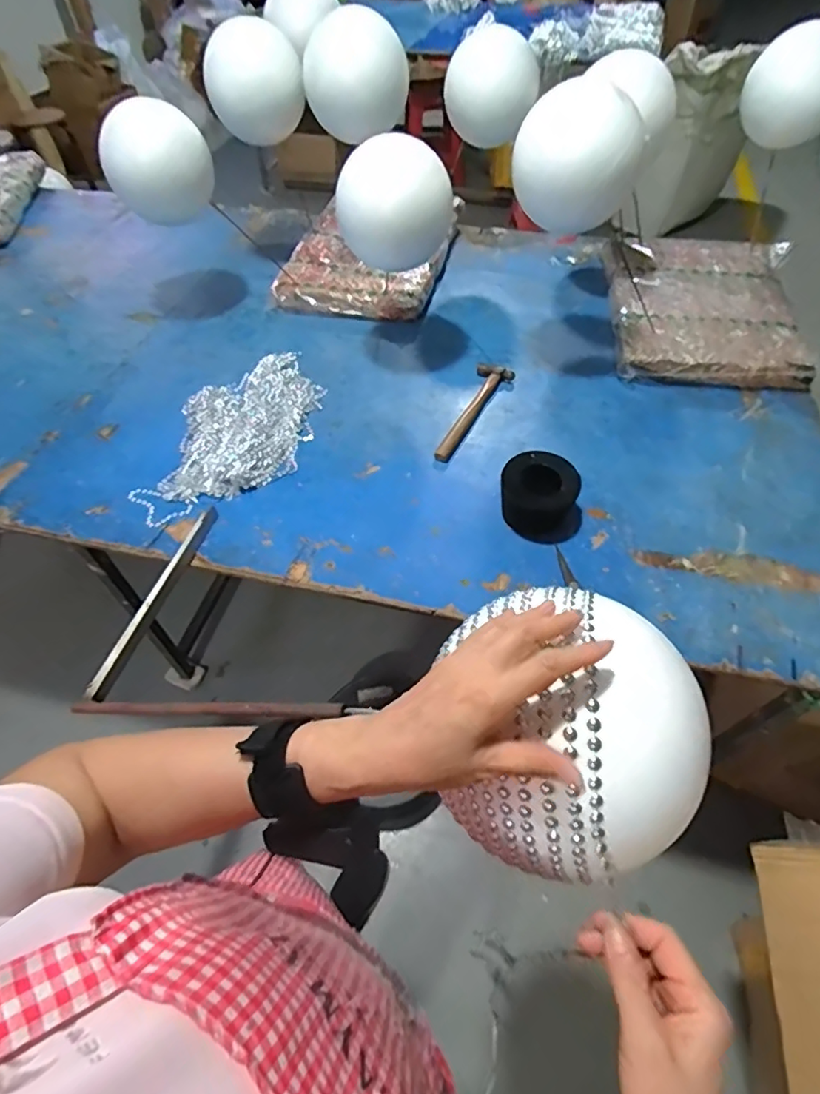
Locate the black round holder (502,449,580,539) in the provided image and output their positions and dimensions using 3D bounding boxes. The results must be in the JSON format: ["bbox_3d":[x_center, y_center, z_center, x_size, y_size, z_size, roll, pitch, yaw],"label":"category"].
[{"bbox_3d":[0.200,-0.085,0.852,0.106,0.087,0.108,0,53,1],"label":"black round holder"}]

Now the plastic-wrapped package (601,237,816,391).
[{"bbox_3d":[0.639,-0.526,1.178,0.397,0.057,0.534,6,53,5],"label":"plastic-wrapped package"}]

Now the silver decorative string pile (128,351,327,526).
[{"bbox_3d":[-0.302,-0.225,0.978,0.237,0.032,0.427,8,53,7],"label":"silver decorative string pile"}]

